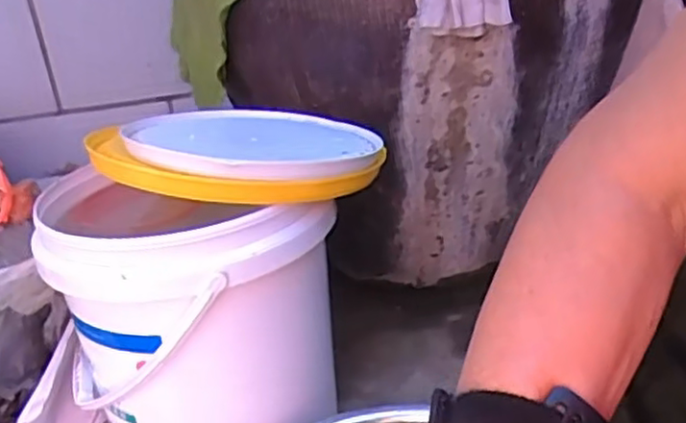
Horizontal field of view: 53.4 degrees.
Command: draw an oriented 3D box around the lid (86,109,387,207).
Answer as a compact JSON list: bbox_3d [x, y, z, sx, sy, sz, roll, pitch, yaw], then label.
[{"bbox_3d":[-0.104,-0.072,0.701,0.290,0.042,0.265,-6,25,-23],"label":"lid"}]

